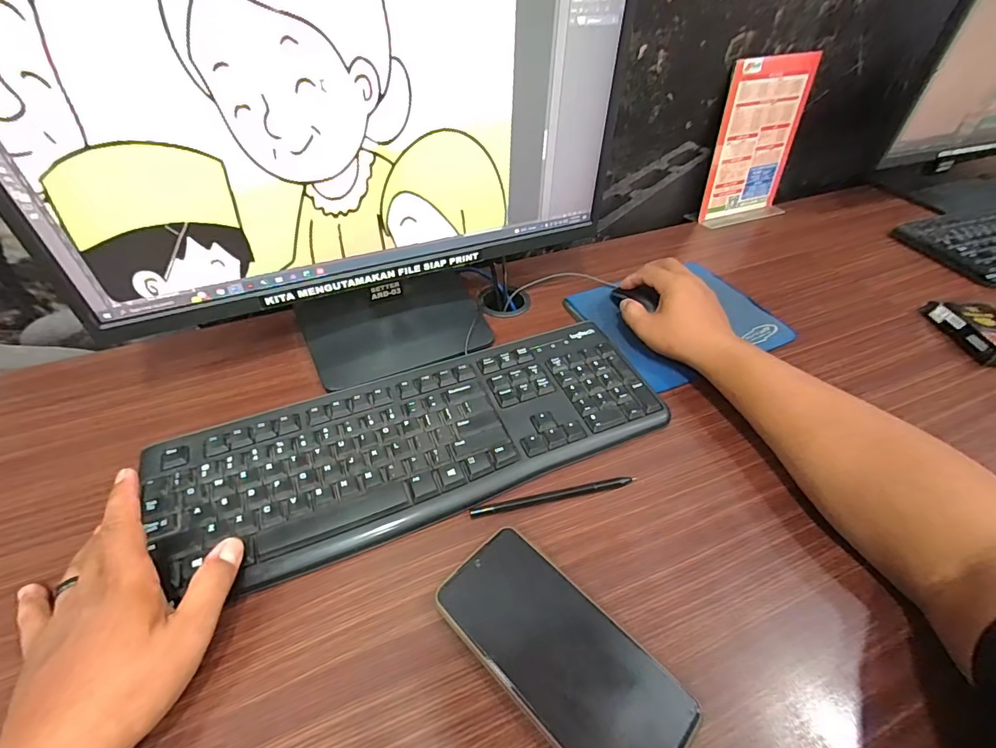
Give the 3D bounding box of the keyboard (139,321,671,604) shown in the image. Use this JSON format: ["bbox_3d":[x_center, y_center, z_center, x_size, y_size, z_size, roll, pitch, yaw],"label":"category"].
[{"bbox_3d":[-0.063,0.053,0.400,0.414,0.017,0.150,-16,48,-16],"label":"keyboard"}]

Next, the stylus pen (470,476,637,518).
[{"bbox_3d":[0.046,0.098,0.369,0.137,0.004,0.008,-9,47,-10],"label":"stylus pen"}]

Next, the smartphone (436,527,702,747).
[{"bbox_3d":[0.039,0.178,0.291,0.076,0.012,0.163,-35,56,-30],"label":"smartphone"}]

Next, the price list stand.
[{"bbox_3d":[0.390,-0.334,0.675,0.157,0.212,0.056,-17,49,-17],"label":"price list stand"}]

